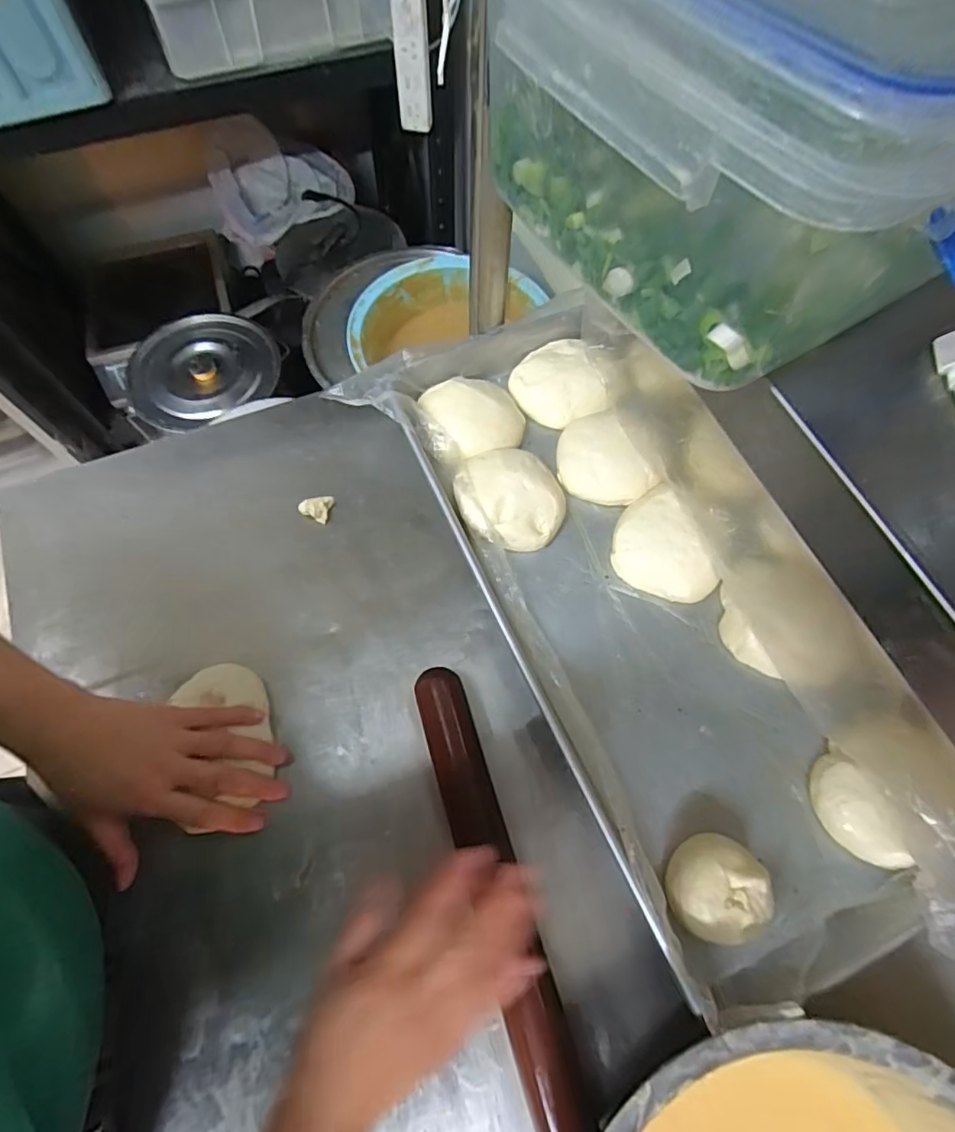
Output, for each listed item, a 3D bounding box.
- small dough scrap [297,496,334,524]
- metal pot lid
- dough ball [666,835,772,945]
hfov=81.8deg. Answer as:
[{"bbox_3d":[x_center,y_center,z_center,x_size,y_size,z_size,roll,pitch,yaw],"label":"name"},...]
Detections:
[{"bbox_3d":[-0.156,-0.057,0.534,0.026,0.019,0.025,18,68,6],"label":"small dough scrap"},{"bbox_3d":[-0.600,-0.435,1.193,0.316,0.044,0.263,-37,73,-15],"label":"metal pot lid"},{"bbox_3d":[0.171,0.231,0.397,0.064,0.045,0.061,1,68,-1],"label":"dough ball"}]

